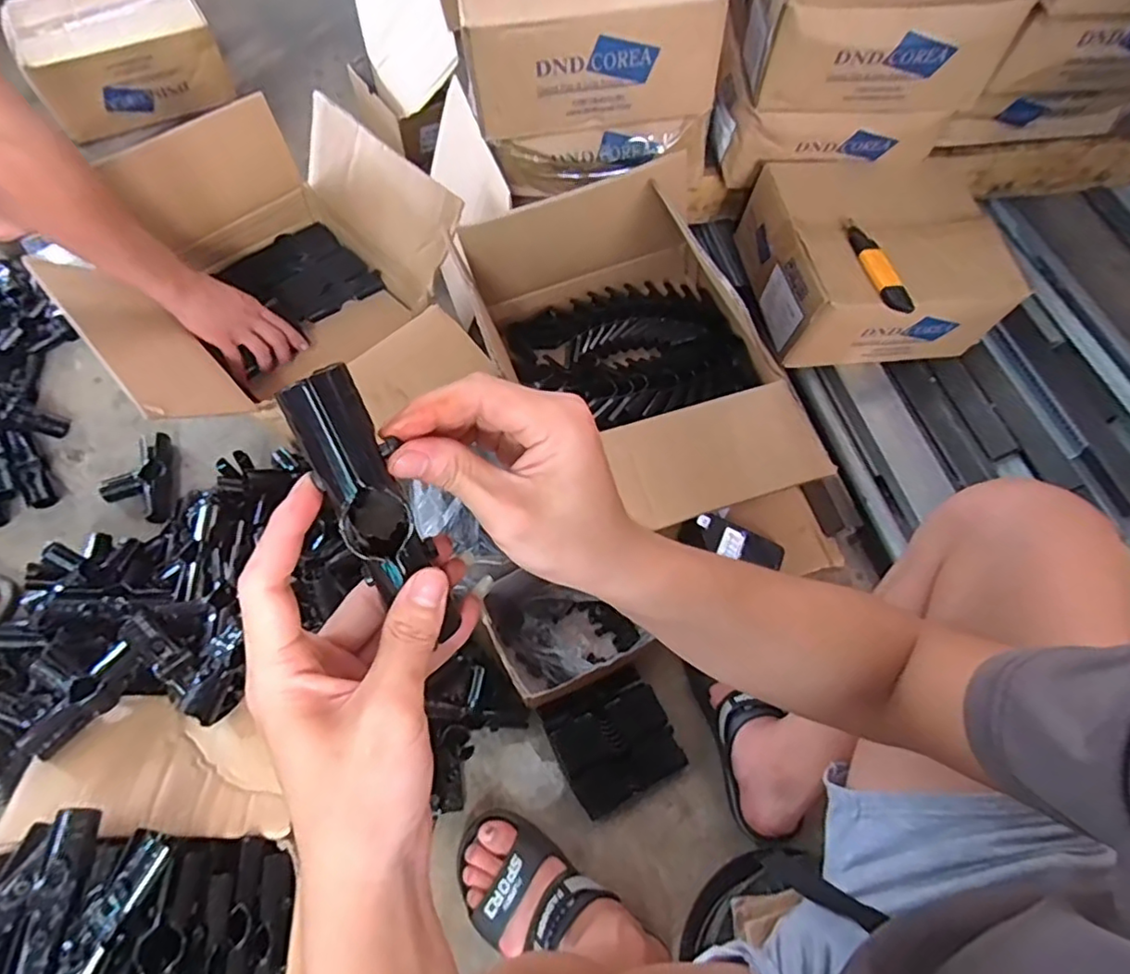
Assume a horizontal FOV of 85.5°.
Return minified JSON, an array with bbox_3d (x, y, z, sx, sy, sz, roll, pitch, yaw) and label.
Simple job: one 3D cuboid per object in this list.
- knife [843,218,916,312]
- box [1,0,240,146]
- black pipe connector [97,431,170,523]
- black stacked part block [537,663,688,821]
[{"bbox_3d":[0.423,-0.308,0.827,0.026,0.025,0.168,-10,64,-8],"label":"knife"},{"bbox_3d":[-0.882,-0.873,1.208,0.333,0.139,0.304,-27,68,-16],"label":"box"},{"bbox_3d":[-0.595,-0.005,0.851,0.082,0.034,0.137,-10,65,-8],"label":"black pipe connector"},{"bbox_3d":[0.055,0.295,0.718,0.131,0.053,0.132,-25,68,-15],"label":"black stacked part block"}]

